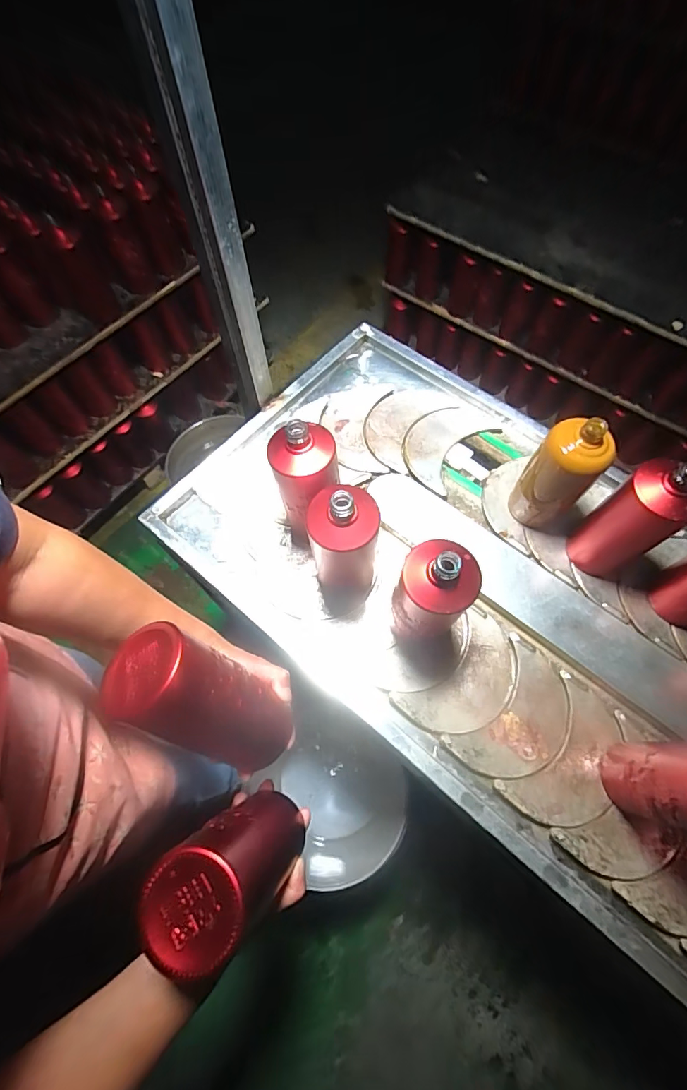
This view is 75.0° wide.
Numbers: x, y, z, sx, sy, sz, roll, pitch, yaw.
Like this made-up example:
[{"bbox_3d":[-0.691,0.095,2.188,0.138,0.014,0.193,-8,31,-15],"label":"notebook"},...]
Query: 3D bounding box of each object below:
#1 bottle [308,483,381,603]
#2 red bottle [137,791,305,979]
[{"bbox_3d":[0.002,0.007,0.551,0.077,0.209,0.076,0,63,1],"label":"bottle"},{"bbox_3d":[-0.091,0.277,0.394,0.074,0.173,0.072,-3,74,9],"label":"red bottle"}]

